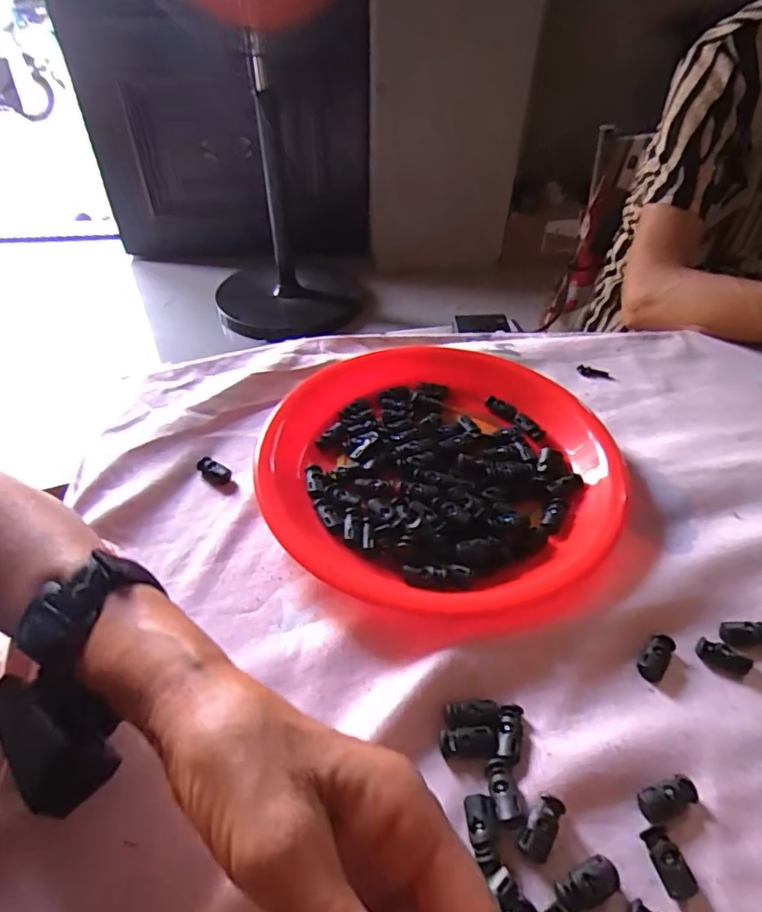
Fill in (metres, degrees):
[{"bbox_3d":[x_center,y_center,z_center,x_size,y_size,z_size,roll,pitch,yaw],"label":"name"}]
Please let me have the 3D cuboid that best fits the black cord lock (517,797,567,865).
[{"bbox_3d":[0.074,0.170,0.252,0.015,0.010,0.027,26,50,24],"label":"black cord lock"}]

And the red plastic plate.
[{"bbox_3d":[0.045,0.003,0.411,0.247,0.033,0.254,0,45,0],"label":"red plastic plate"}]

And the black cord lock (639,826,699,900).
[{"bbox_3d":[0.129,0.182,0.246,0.013,0.008,0.026,-13,46,-12],"label":"black cord lock"}]

